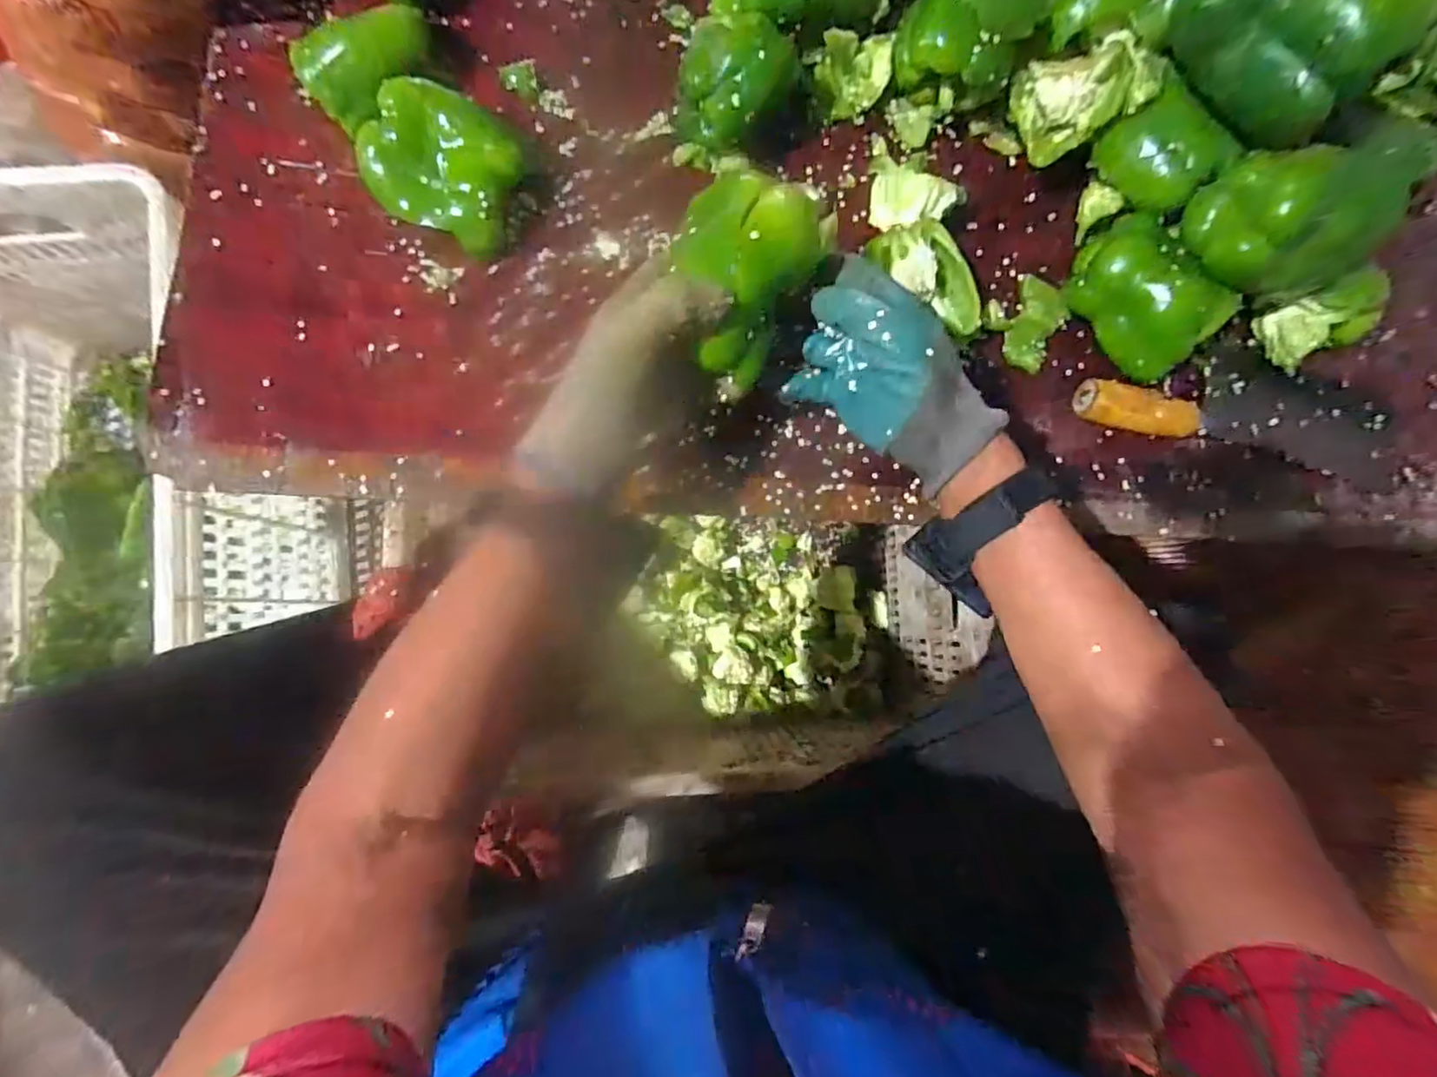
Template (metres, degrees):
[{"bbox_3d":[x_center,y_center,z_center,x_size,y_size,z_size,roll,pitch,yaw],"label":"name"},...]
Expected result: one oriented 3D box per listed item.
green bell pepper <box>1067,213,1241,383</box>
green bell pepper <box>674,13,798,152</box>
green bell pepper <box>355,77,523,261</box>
[{"bbox_3d":[0.306,-0.174,0.452,0.063,0.076,0.107,-42,87,-7],"label":"green bell pepper"},{"bbox_3d":[0.011,-0.335,0.459,0.076,0.072,0.089,29,83,1],"label":"green bell pepper"},{"bbox_3d":[-0.197,-0.267,0.447,0.108,0.052,0.088,28,83,1],"label":"green bell pepper"}]

